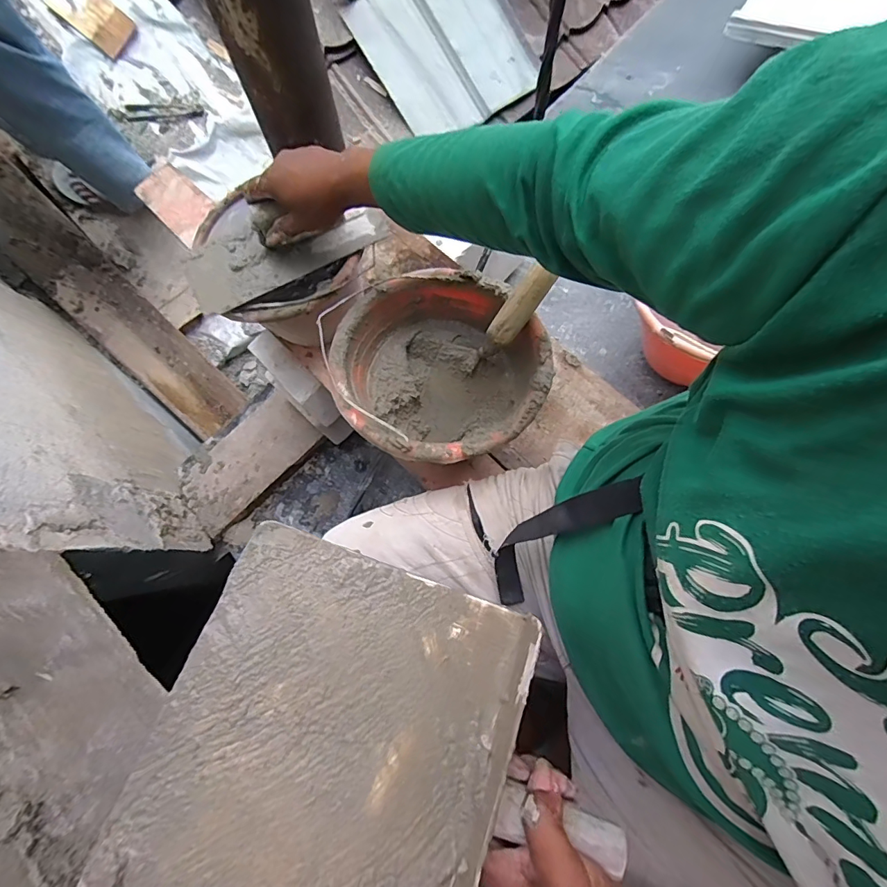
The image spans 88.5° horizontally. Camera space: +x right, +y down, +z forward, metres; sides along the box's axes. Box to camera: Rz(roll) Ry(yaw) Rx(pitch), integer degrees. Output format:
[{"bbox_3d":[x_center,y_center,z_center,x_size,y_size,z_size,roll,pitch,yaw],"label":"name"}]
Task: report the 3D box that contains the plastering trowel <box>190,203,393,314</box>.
[{"bbox_3d":[-0.201,-0.259,0.568,0.260,0.072,0.097,-21,77,-7],"label":"plastering trowel"}]

